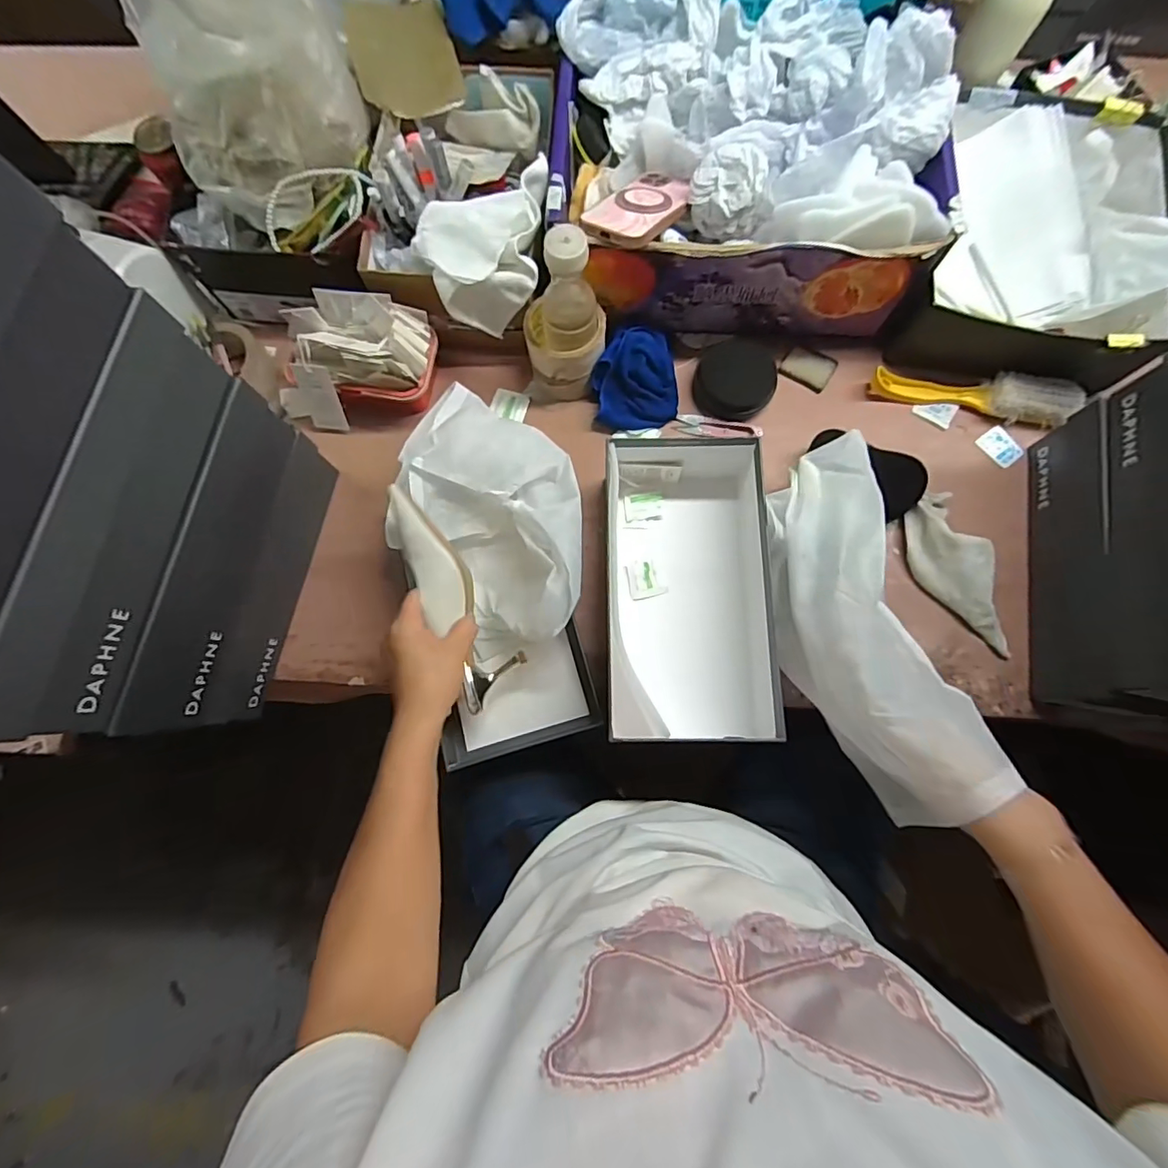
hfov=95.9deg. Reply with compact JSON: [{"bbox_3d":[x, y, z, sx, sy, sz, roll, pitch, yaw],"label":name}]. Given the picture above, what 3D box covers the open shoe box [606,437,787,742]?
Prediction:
[{"bbox_3d":[0.106,0.004,0.553,0.161,0.099,0.298,0,78,1],"label":"open shoe box"}]

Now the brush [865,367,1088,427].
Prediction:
[{"bbox_3d":[0.447,-0.223,0.611,0.217,0.045,0.054,16,78,4],"label":"brush"}]

